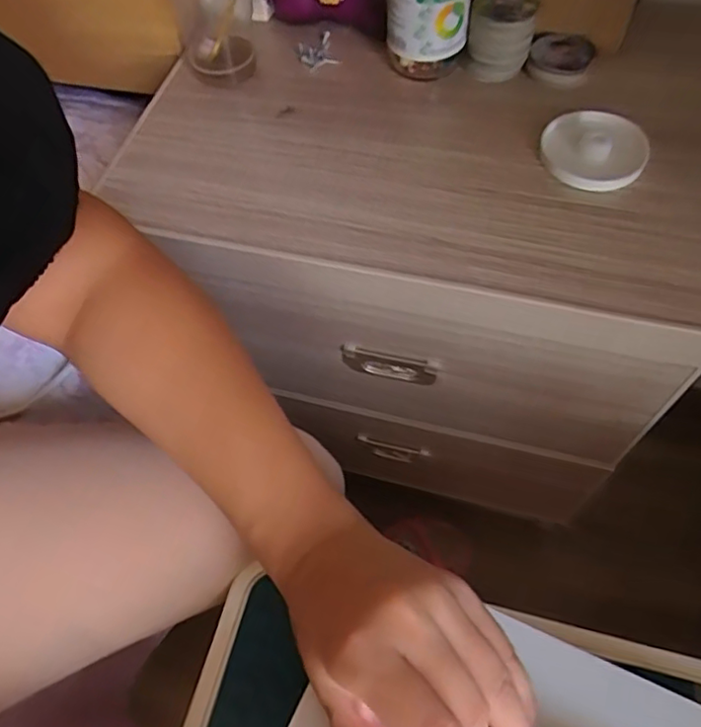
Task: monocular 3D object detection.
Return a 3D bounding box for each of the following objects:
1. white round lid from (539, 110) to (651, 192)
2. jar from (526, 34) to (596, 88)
[{"bbox_3d":[0.166,-0.149,0.411,0.067,0.010,0.072,12,61,11],"label":"white round lid"},{"bbox_3d":[0.157,-0.228,0.451,0.045,0.017,0.039,14,62,12],"label":"jar"}]

